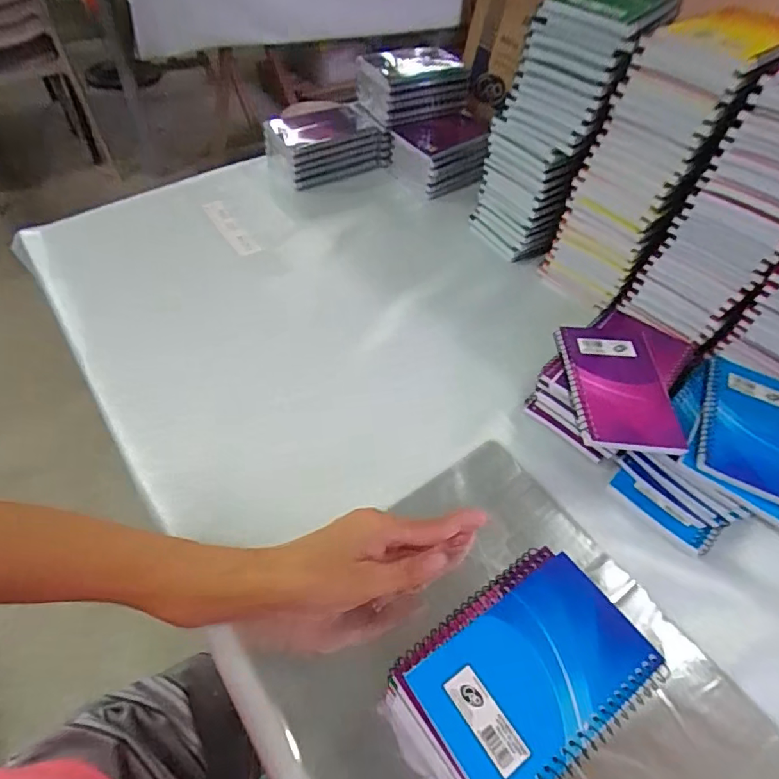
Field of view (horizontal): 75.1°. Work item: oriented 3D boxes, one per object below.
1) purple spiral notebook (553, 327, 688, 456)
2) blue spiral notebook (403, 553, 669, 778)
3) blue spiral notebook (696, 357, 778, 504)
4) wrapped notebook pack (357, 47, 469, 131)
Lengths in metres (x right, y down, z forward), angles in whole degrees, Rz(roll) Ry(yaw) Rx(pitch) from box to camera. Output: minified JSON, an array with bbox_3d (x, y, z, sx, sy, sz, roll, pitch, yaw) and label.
[{"bbox_3d":[0.196,-0.005,0.436,0.085,0.012,0.134,4,50,0],"label":"purple spiral notebook"},{"bbox_3d":[0.085,0.161,0.288,0.129,0.006,0.082,-27,56,-23],"label":"blue spiral notebook"},{"bbox_3d":[0.301,0.028,0.413,0.083,0.011,0.134,24,53,16],"label":"blue spiral notebook"},{"bbox_3d":[0.031,-0.437,0.728,0.154,0.068,0.093,-27,57,-23],"label":"wrapped notebook pack"}]

